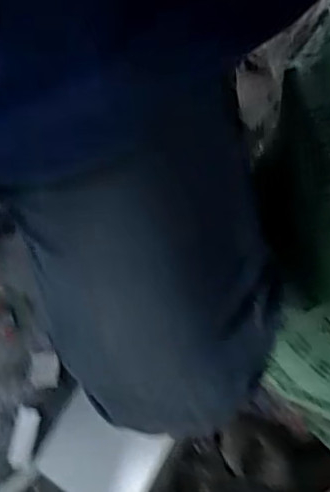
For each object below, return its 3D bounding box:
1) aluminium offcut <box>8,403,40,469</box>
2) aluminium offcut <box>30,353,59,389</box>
[{"bbox_3d":[-0.187,0.255,0.815,0.033,0.030,0.077,8,78,2],"label":"aluminium offcut"},{"bbox_3d":[-0.166,0.172,0.842,0.040,0.014,0.050,-4,78,-1],"label":"aluminium offcut"}]

